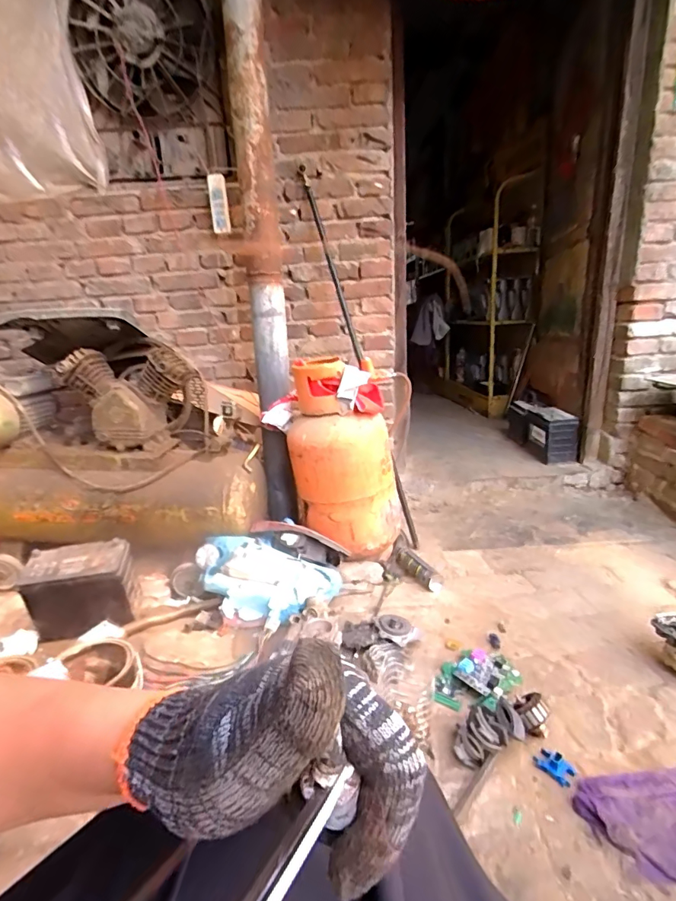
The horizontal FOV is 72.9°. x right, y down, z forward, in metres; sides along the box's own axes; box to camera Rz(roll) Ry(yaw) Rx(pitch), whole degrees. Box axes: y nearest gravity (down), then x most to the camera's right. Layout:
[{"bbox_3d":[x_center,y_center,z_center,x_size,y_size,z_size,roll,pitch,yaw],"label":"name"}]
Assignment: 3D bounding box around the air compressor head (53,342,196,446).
[{"bbox_3d":[-0.597,-0.159,1.334,0.311,0.247,0.193,2,17,18],"label":"air compressor head"}]

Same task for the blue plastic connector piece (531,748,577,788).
[{"bbox_3d":[0.359,0.522,0.759,0.038,0.019,0.058,-16,21,-38],"label":"blue plastic connector piece"}]

